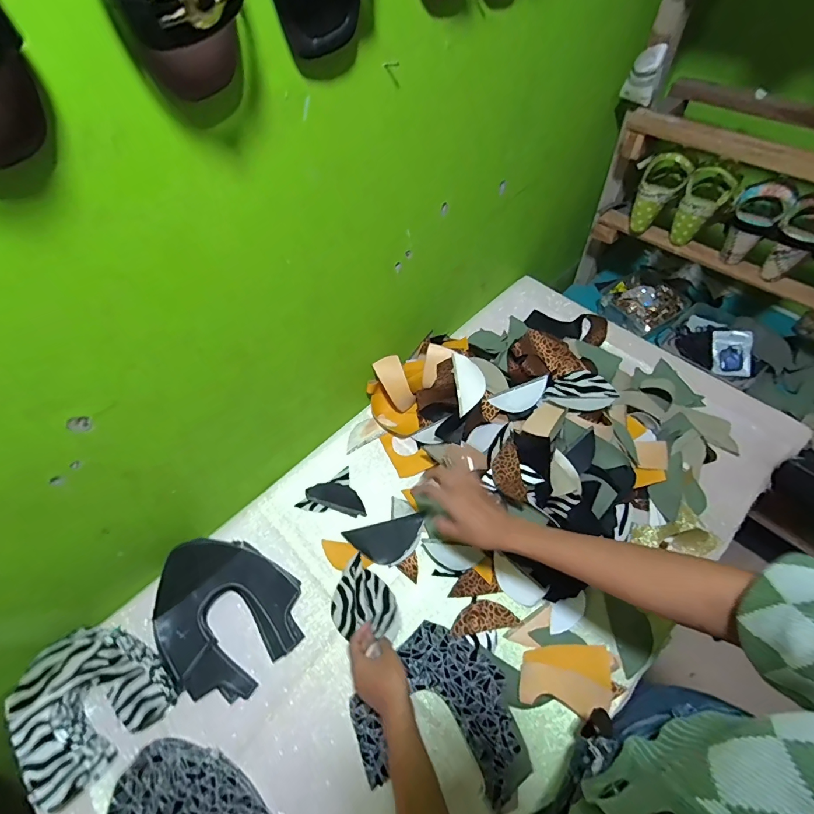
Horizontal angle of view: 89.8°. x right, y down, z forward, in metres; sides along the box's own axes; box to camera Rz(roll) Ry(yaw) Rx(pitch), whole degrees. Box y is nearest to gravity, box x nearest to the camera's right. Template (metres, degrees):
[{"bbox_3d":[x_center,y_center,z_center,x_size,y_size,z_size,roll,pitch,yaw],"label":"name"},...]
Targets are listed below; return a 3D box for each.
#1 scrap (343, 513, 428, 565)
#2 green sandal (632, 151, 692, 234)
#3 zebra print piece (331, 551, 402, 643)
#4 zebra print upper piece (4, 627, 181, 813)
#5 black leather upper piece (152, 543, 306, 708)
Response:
[{"bbox_3d":[-0.032,0.215,0.661,0.129,0.020,0.064,-13,56,-4],"label":"scrap"},{"bbox_3d":[0.507,-0.428,0.826,0.080,0.138,0.076,24,61,19],"label":"green sandal"},{"bbox_3d":[-0.068,0.295,0.610,0.089,0.025,0.122,-40,62,-20],"label":"zebra print piece"},{"bbox_3d":[-0.435,0.395,0.551,0.168,0.071,0.168,35,65,24],"label":"zebra print upper piece"},{"bbox_3d":[-0.278,0.306,0.608,0.231,0.057,0.192,27,62,21],"label":"black leather upper piece"}]

